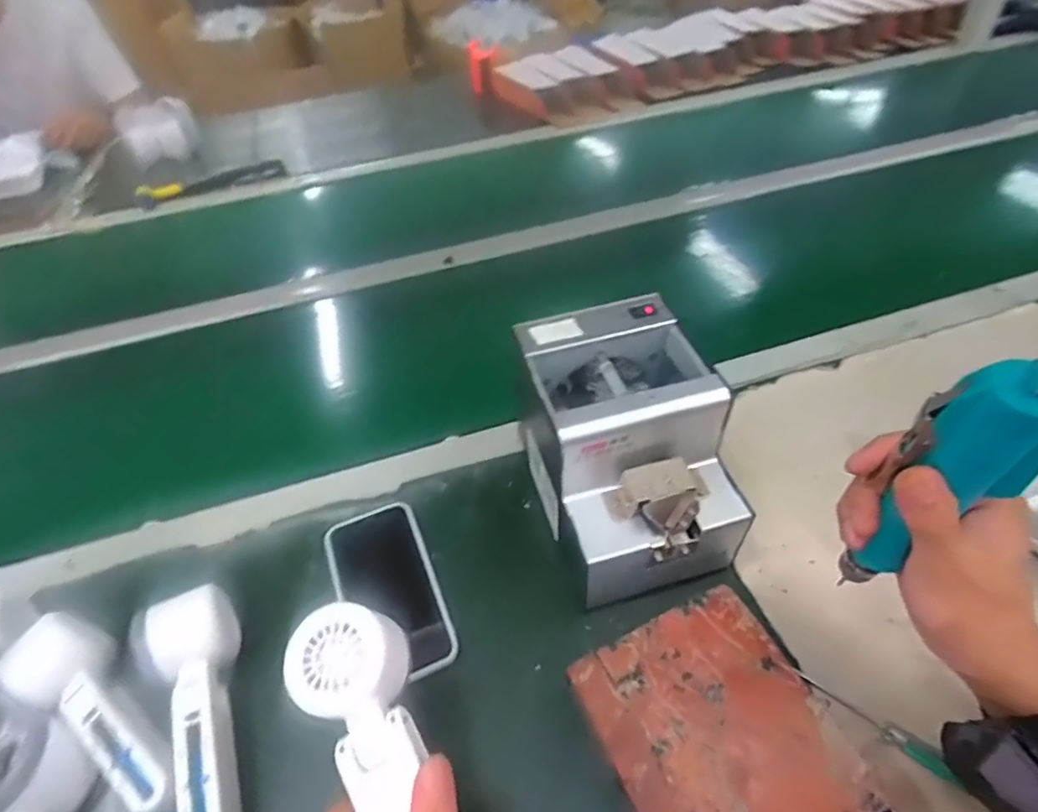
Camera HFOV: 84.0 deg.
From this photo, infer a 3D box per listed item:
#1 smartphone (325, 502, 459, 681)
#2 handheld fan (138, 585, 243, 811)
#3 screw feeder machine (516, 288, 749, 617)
[{"bbox_3d":[-0.102,0.144,0.450,0.073,0.013,0.146,-20,48,-14],"label":"smartphone"},{"bbox_3d":[-0.205,0.198,0.374,0.052,0.046,0.159,-23,48,-16],"label":"handheld fan"},{"bbox_3d":[0.081,0.036,0.449,0.120,0.155,0.167,-14,46,-8],"label":"screw feeder machine"}]

